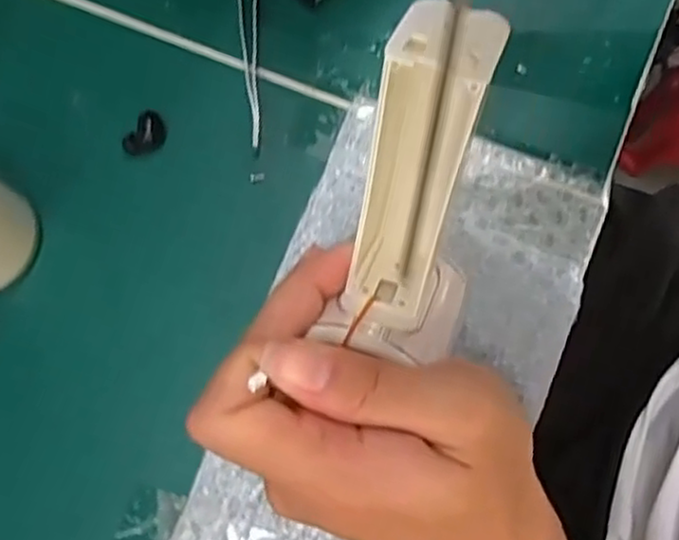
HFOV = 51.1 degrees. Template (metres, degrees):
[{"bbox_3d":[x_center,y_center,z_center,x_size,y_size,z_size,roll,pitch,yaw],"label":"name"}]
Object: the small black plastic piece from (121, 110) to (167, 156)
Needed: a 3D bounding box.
[{"bbox_3d":[-0.088,-0.061,0.321,0.022,0.012,0.011,-40,78,-10],"label":"small black plastic piece"}]

